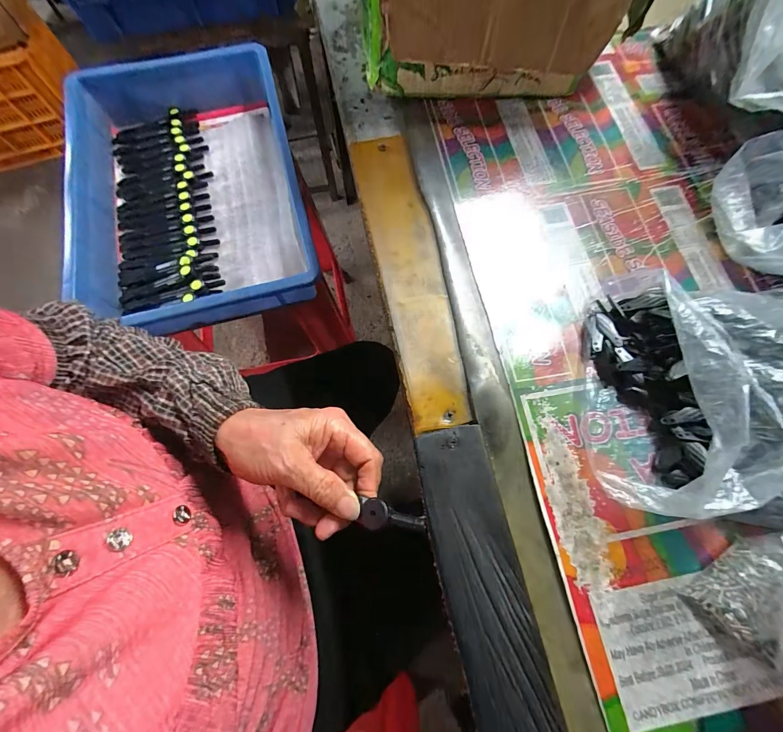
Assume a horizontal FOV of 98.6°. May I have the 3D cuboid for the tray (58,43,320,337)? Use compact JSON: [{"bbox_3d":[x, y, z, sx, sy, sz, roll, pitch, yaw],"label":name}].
[{"bbox_3d":[-0.287,-0.256,0.485,0.299,0.078,0.449,-13,72,-10],"label":"tray"}]

